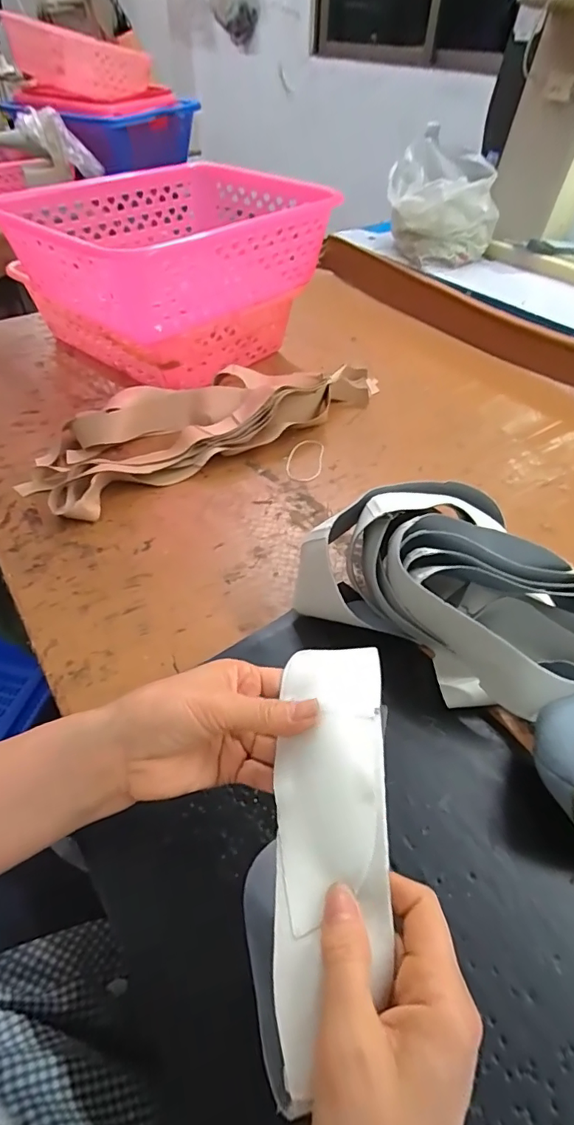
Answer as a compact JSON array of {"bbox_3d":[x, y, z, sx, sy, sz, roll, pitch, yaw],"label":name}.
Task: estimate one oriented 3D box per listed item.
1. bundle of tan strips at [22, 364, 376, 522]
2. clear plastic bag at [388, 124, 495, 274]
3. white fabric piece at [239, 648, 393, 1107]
[{"bbox_3d":[-0.104,-0.213,0.719,0.540,0.060,0.178,-27,54,-24],"label":"bundle of tan strips"},{"bbox_3d":[0.313,-0.745,1.053,0.167,0.176,0.213,-26,54,-23],"label":"clear plastic bag"},{"bbox_3d":[0.020,0.137,0.273,0.068,0.036,0.213,-5,52,15],"label":"white fabric piece"}]

